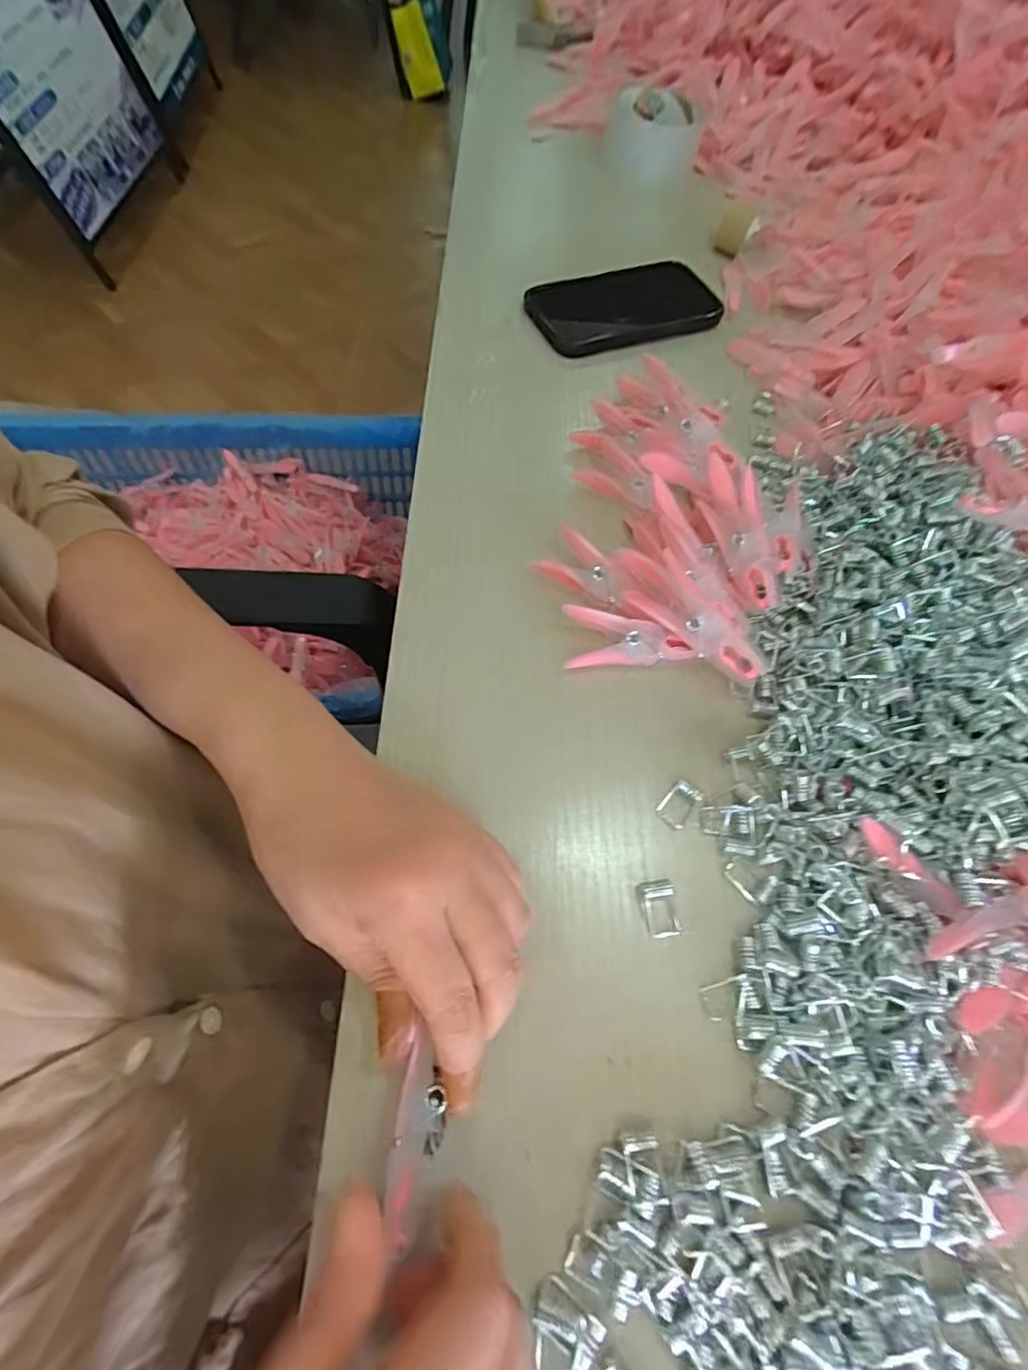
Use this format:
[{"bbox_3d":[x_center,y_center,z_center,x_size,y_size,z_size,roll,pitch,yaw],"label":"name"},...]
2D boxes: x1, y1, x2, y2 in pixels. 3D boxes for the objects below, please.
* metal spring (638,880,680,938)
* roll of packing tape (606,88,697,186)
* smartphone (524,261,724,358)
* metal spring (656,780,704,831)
[{"bbox_3d":[0.064,0.099,0.260,0.015,0.005,0.023,-5,63,-6],"label":"metal spring"},{"bbox_3d":[0.140,-0.565,0.610,0.088,0.046,0.091,3,63,-6],"label":"roll of packing tape"},{"bbox_3d":[0.086,-0.301,0.468,0.160,0.012,0.083,-19,65,-13],"label":"smartphone"},{"bbox_3d":[0.080,0.057,0.285,0.015,0.004,0.024,35,66,14],"label":"metal spring"}]

